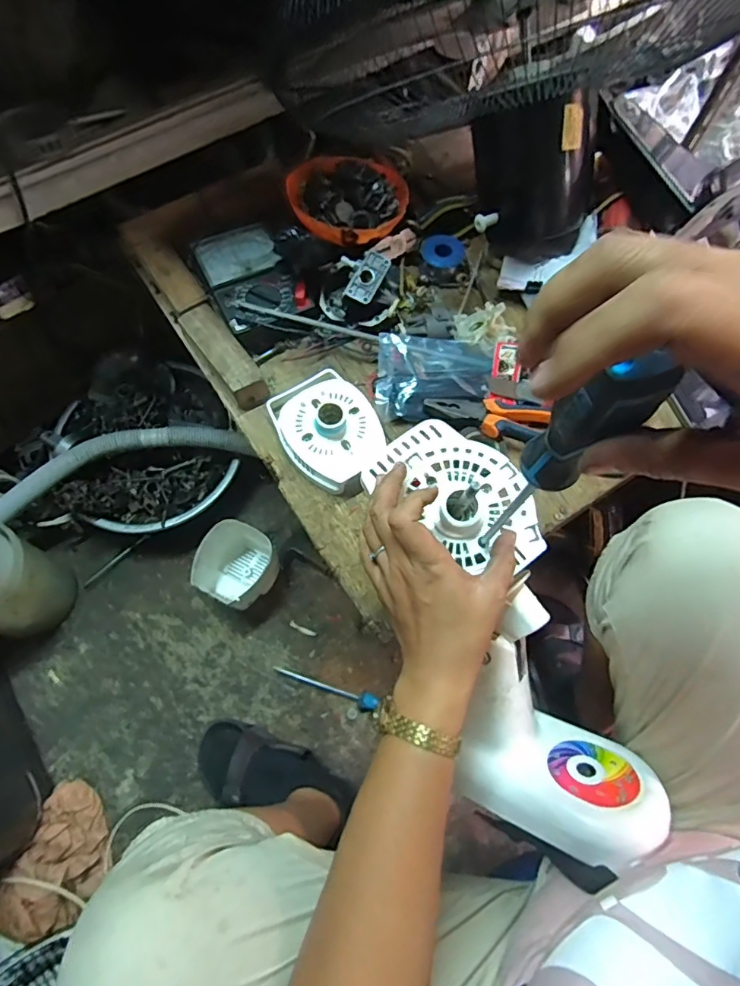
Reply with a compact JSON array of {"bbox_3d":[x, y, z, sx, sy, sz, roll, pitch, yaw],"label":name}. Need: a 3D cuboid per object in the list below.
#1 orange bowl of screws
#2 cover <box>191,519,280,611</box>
[{"bbox_3d":[-0.026,-0.381,0.640,0.146,0.036,0.152,1,69,-2],"label":"orange bowl of screws"},{"bbox_3d":[-0.207,0.114,0.801,0.113,0.109,0.111,30,70,9],"label":"cover"}]

